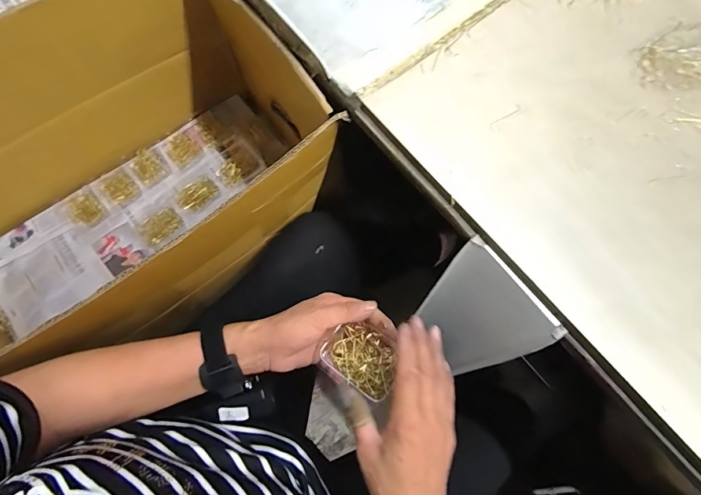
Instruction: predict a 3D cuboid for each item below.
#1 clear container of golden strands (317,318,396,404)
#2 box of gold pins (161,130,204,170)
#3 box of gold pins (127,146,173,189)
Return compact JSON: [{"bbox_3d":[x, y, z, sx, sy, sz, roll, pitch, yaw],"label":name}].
[{"bbox_3d":[0.012,0.116,0.417,0.076,0.023,0.067,39,80,11],"label":"clear container of golden strands"},{"bbox_3d":[-0.313,-0.184,0.753,0.056,0.010,0.071,-38,77,-8],"label":"box of gold pins"},{"bbox_3d":[-0.369,-0.150,0.742,0.059,0.011,0.072,-40,78,-8],"label":"box of gold pins"}]

